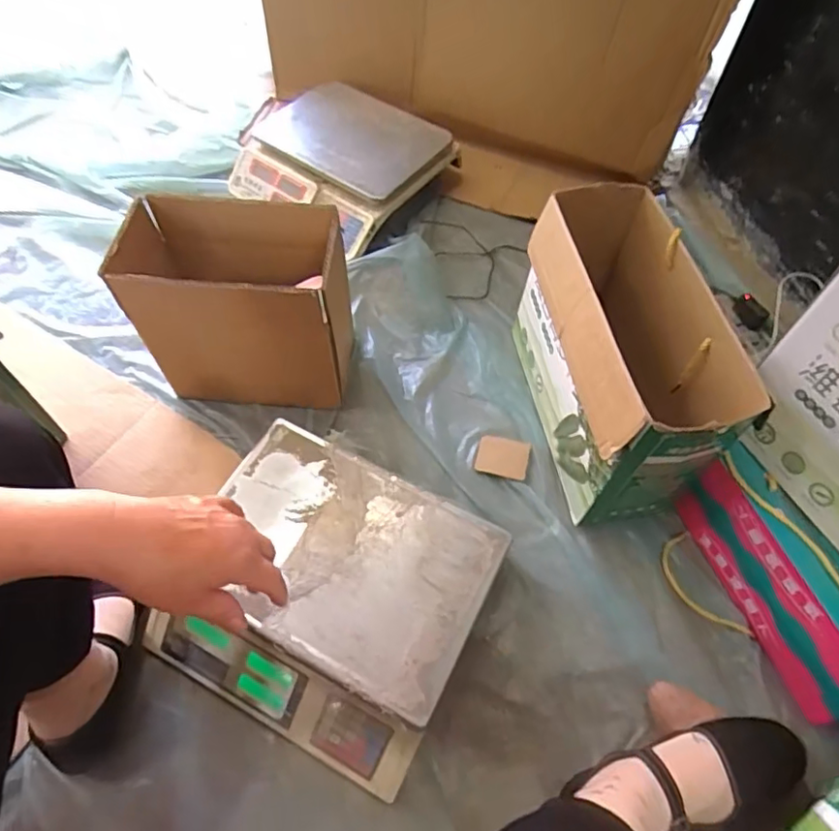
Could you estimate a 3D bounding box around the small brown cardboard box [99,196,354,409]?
[{"bbox_3d":[-0.236,-0.148,0.806,0.252,0.271,0.155,5,58,2],"label":"small brown cardboard box"}]

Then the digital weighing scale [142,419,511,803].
[{"bbox_3d":[-0.105,0.205,0.679,0.326,0.099,0.290,25,60,14],"label":"digital weighing scale"}]

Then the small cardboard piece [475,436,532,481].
[{"bbox_3d":[0.120,0.060,0.838,0.072,0.008,0.065,13,58,7],"label":"small cardboard piece"}]

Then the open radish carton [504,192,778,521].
[{"bbox_3d":[0.255,-0.077,0.773,0.159,0.269,0.370,-7,58,-6],"label":"open radish carton"}]

